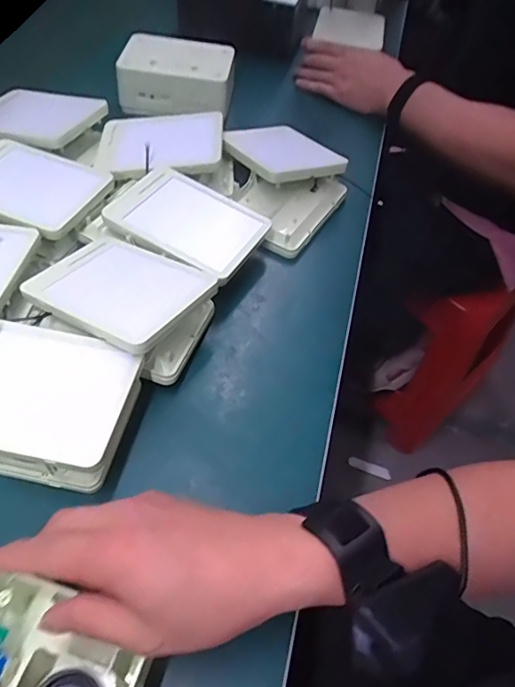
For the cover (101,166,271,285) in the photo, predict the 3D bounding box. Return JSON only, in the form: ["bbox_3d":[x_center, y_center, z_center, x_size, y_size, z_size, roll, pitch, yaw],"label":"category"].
[{"bbox_3d":[-0.068,-0.119,0.492,0.135,0.014,0.105,29,53,9],"label":"cover"}]

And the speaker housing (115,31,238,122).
[{"bbox_3d":[-0.103,-0.357,0.673,0.145,0.057,0.107,9,51,3],"label":"speaker housing"}]

